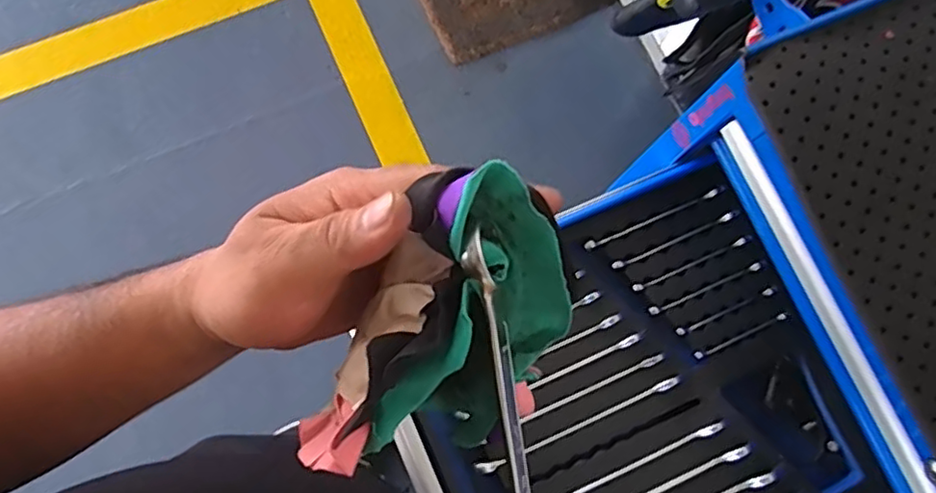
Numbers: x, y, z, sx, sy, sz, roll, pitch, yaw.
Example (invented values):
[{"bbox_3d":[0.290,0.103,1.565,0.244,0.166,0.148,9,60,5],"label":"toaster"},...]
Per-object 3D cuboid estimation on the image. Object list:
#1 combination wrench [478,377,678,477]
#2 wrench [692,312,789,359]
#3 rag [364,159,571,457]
[{"bbox_3d":[0.100,0.161,0.569,0.198,0.010,0.011,-22,82,-7],"label":"combination wrench"},{"bbox_3d":[0.256,0.084,0.595,0.097,0.004,0.008,-22,82,-7],"label":"wrench"},{"bbox_3d":[-0.004,0.029,0.249,0.067,0.050,0.113,31,93,-25],"label":"rag"}]

